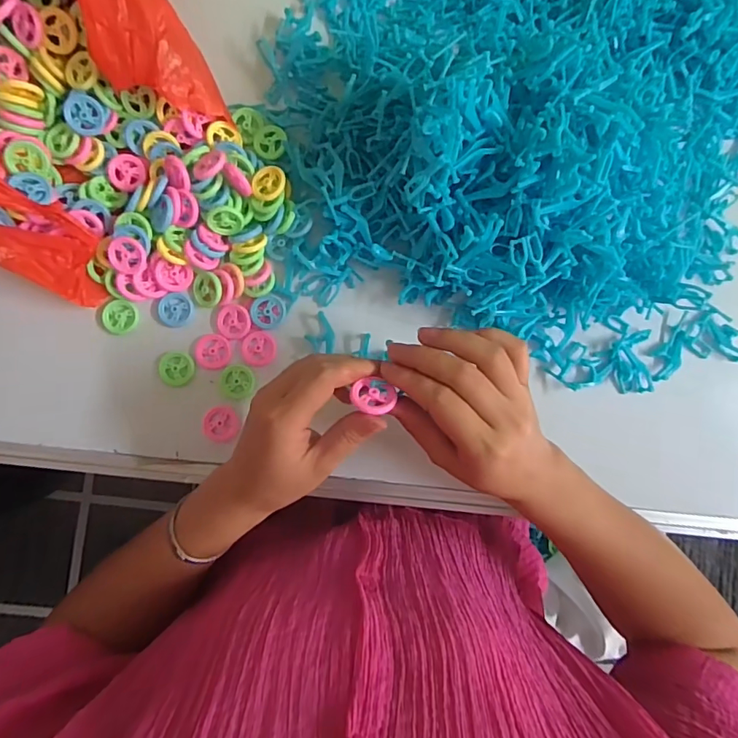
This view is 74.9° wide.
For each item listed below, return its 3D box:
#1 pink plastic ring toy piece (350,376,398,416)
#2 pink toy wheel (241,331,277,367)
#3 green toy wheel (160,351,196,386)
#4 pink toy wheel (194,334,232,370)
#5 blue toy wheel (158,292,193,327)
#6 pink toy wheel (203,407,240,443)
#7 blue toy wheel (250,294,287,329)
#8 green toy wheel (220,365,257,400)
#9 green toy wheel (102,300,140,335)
[{"bbox_3d":[0.002,0.019,0.304,0.025,0.007,0.023,39,61,22],"label":"pink plastic ring toy piece"},{"bbox_3d":[-0.094,-0.017,0.411,0.028,0.004,0.029,0,86,-2],"label":"pink toy wheel"},{"bbox_3d":[-0.163,0.000,0.409,0.027,0.006,0.029,0,86,-2],"label":"green toy wheel"},{"bbox_3d":[-0.133,-0.015,0.409,0.030,0.004,0.029,0,86,-2],"label":"pink toy wheel"},{"bbox_3d":[-0.165,-0.050,0.411,0.029,0.005,0.028,0,86,-2],"label":"blue toy wheel"},{"bbox_3d":[-0.125,0.048,0.408,0.029,0.005,0.030,0,86,-2],"label":"pink toy wheel"},{"bbox_3d":[-0.086,-0.049,0.410,0.028,0.007,0.028,0,86,-2],"label":"blue toy wheel"},{"bbox_3d":[-0.111,0.011,0.408,0.029,0.004,0.028,0,86,-2],"label":"green toy wheel"},{"bbox_3d":[-0.210,-0.044,0.408,0.028,0.006,0.028,0,86,-2],"label":"green toy wheel"}]

